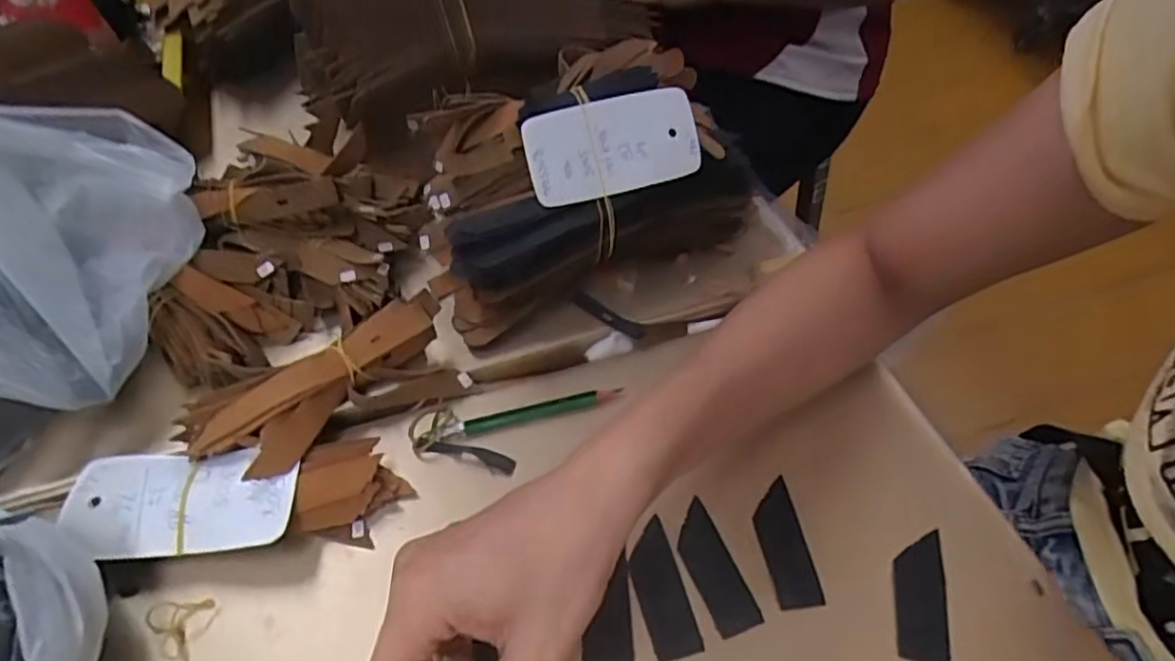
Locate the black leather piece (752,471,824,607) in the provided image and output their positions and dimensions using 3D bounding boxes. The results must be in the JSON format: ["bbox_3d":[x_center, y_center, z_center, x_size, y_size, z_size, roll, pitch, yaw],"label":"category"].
[{"bbox_3d":[0.096,0.103,0.344,0.020,0.004,0.062,-5,49,-7],"label":"black leather piece"}]

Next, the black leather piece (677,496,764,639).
[{"bbox_3d":[0.060,0.113,0.338,0.024,0.004,0.065,-14,51,-14],"label":"black leather piece"}]

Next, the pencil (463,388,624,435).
[{"bbox_3d":[-0.024,0.044,0.388,0.088,0.011,0.008,-12,51,-13],"label":"pencil"}]

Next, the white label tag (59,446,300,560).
[{"bbox_3d":[-0.189,0.078,0.326,0.101,0.006,0.050,-2,54,-2],"label":"white label tag"}]

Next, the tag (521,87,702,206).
[{"bbox_3d":[0.017,-0.109,0.414,0.103,0.011,0.053,-15,95,-10],"label":"tag"}]

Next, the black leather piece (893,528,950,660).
[{"bbox_3d":[0.157,0.123,0.330,0.023,0.004,0.062,11,49,7],"label":"black leather piece"}]

